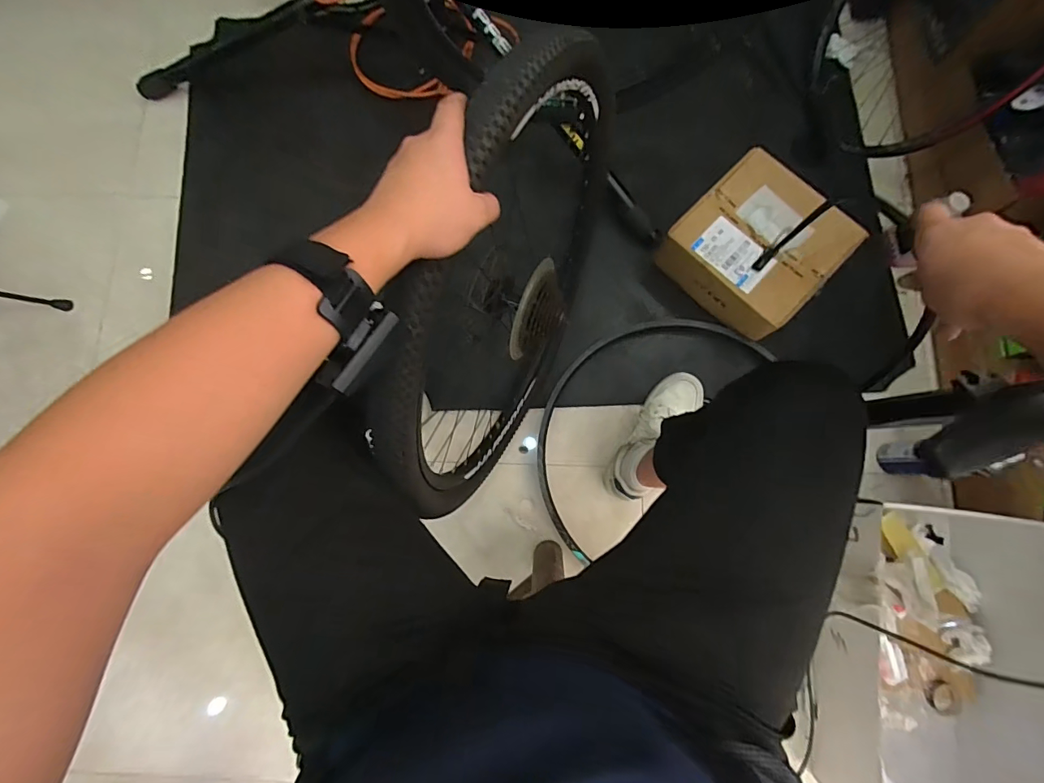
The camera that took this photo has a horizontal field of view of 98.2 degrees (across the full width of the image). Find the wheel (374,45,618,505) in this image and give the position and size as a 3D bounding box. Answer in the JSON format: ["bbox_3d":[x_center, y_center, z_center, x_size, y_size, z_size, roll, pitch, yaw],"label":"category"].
[{"bbox_3d":[0.005,-0.126,0.654,0.104,0.613,0.611,21,81,5],"label":"wheel"}]

